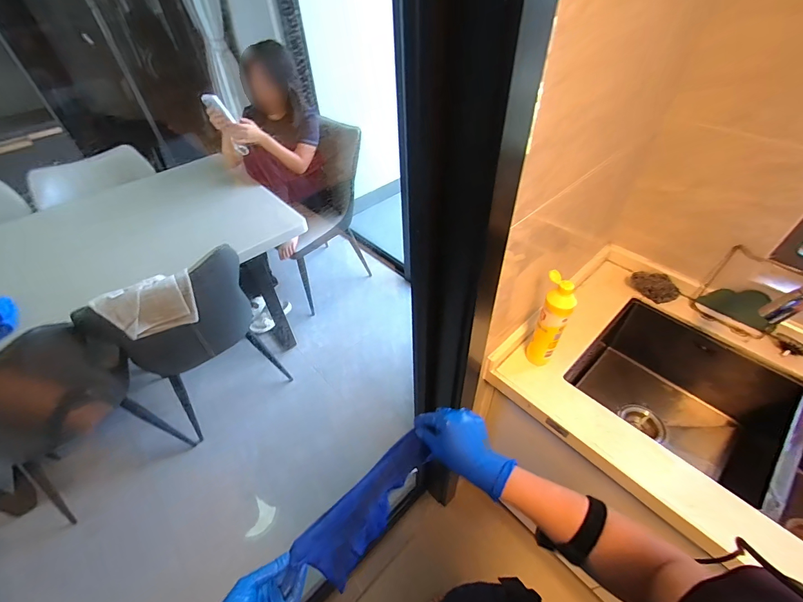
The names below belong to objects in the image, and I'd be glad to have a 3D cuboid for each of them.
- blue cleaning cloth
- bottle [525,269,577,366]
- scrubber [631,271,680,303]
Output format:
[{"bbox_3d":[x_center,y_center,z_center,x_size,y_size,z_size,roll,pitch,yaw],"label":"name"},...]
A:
[{"bbox_3d":[-0.044,0.316,0.565,0.051,0.147,0.224,30,54,28],"label":"blue cleaning cloth"},{"bbox_3d":[0.319,0.046,0.768,0.058,0.230,0.061,13,48,15],"label":"bottle"},{"bbox_3d":[0.683,-0.040,0.963,0.065,0.044,0.107,-27,50,-21],"label":"scrubber"}]

